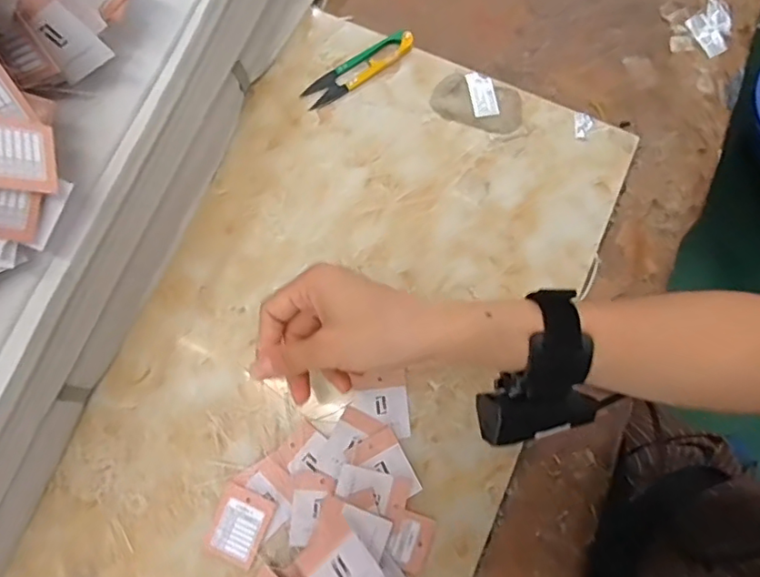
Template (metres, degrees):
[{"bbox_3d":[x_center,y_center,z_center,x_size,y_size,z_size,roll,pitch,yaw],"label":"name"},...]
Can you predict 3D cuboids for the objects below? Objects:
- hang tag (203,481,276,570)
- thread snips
[{"bbox_3d":[-0.100,0.168,0.397,0.039,0.004,0.050,23,83,9],"label":"hang tag"},{"bbox_3d":[-0.017,-0.183,0.467,0.101,0.010,0.023,-33,79,-6],"label":"thread snips"}]

